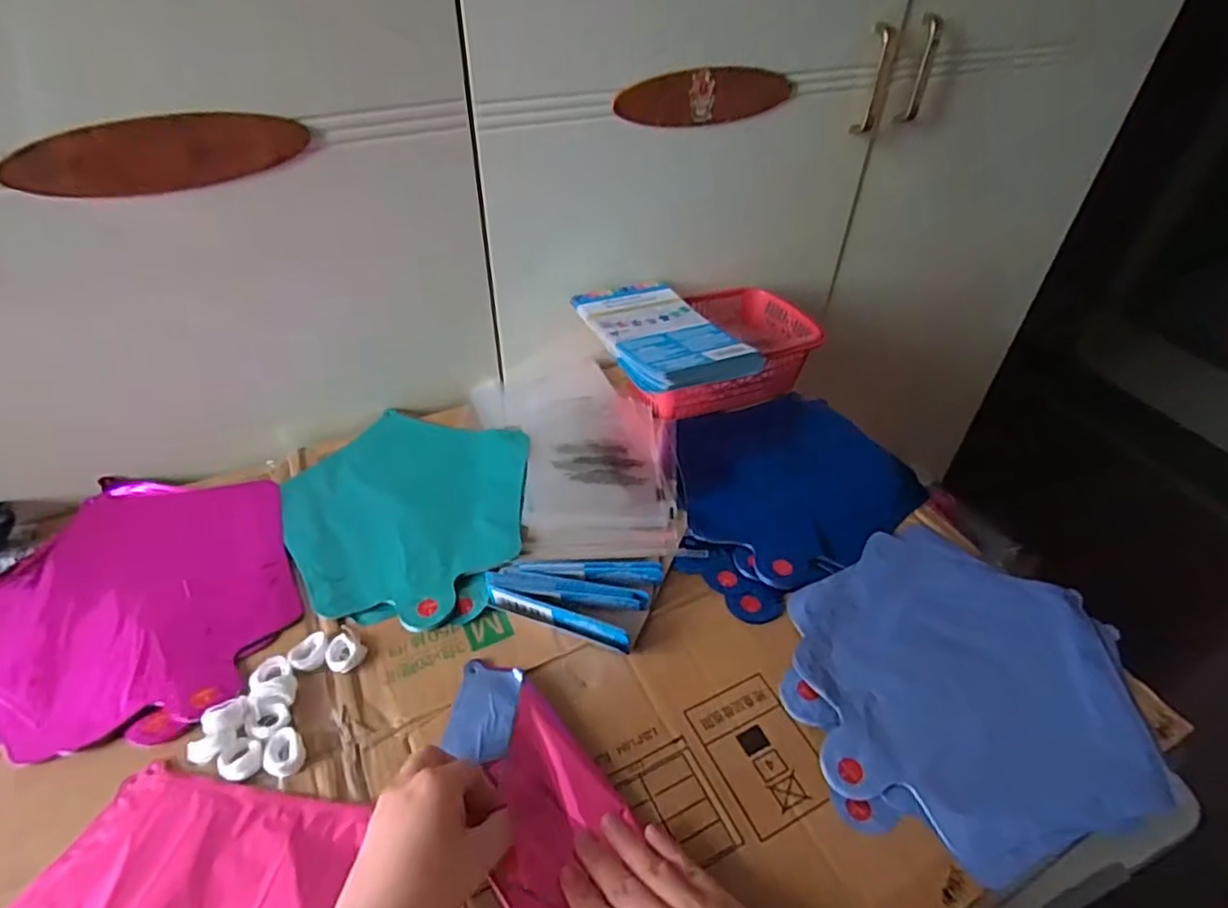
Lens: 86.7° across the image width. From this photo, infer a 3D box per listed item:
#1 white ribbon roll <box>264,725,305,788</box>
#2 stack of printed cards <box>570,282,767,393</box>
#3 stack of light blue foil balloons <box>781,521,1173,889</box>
[{"bbox_3d":[-0.208,0.189,0.409,0.023,0.007,0.030,-25,49,-26],"label":"white ribbon roll"},{"bbox_3d":[0.048,-0.124,0.643,0.118,0.024,0.195,-18,46,-21],"label":"stack of printed cards"},{"bbox_3d":[0.247,0.155,0.467,0.252,0.011,0.225,-11,44,-14],"label":"stack of light blue foil balloons"}]

